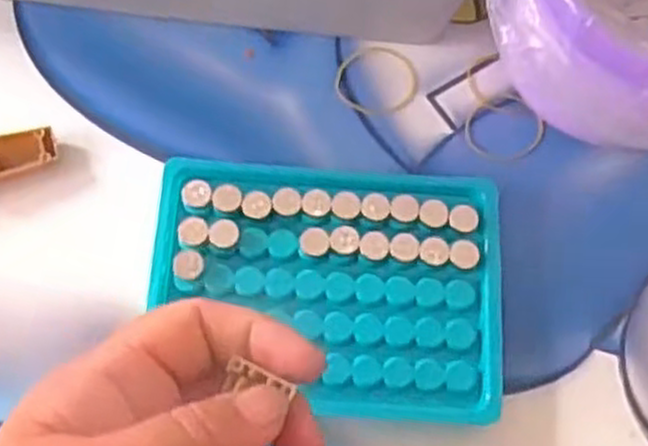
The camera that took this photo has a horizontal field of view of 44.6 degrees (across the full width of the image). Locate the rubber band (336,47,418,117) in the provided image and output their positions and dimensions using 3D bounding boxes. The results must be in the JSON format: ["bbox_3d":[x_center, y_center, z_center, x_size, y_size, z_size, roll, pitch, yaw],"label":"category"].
[{"bbox_3d":[0.023,-0.062,0.342,0.035,0.004,0.034,1,73,-2],"label":"rubber band"}]

